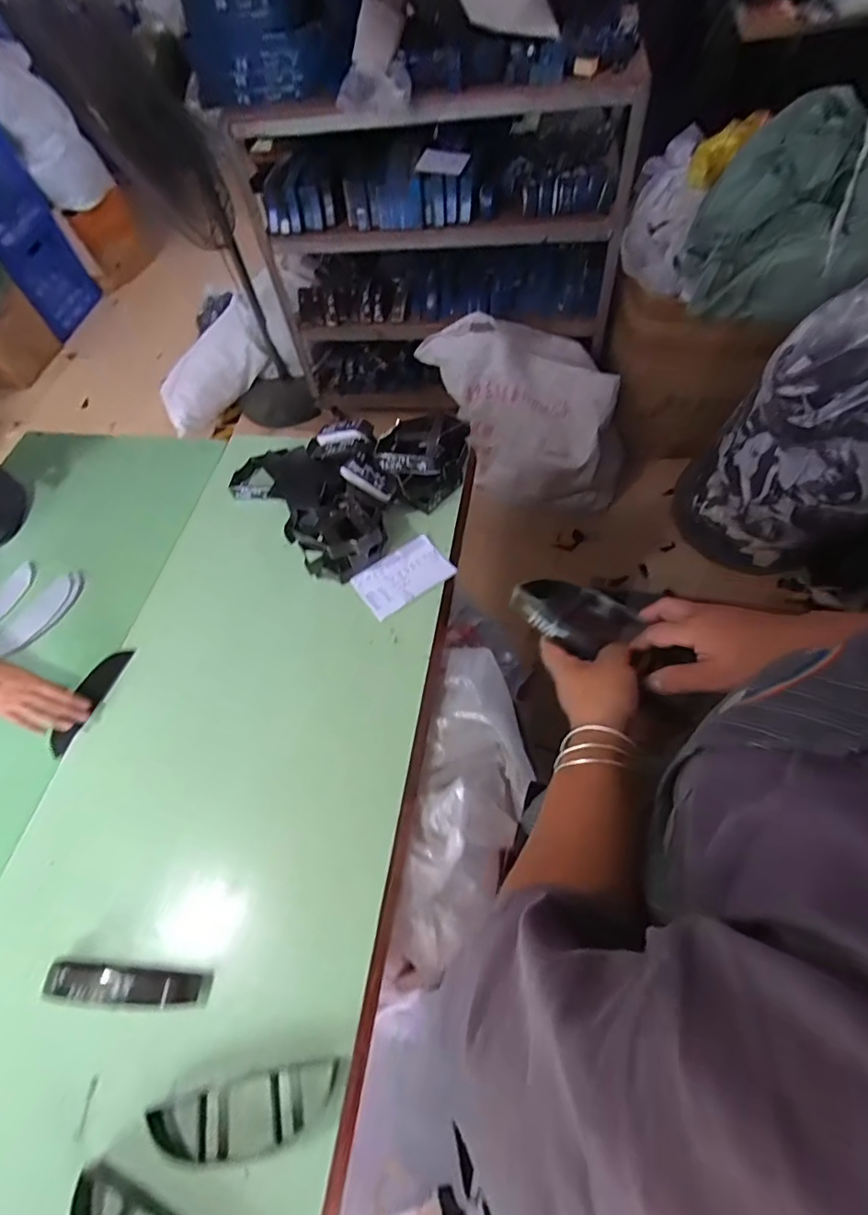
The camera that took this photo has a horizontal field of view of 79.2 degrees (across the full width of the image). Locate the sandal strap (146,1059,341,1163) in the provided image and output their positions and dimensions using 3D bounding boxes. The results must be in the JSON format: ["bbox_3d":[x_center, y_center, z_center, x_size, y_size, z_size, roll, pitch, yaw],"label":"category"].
[{"bbox_3d":[-0.196,0.538,0.557,0.196,0.023,0.059,-12,62,-8],"label":"sandal strap"}]

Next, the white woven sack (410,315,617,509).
[{"bbox_3d":[0.318,-0.654,1.768,0.708,0.491,0.387,15,62,7],"label":"white woven sack"}]

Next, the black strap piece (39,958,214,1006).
[{"bbox_3d":[-0.361,0.436,0.609,0.187,0.066,0.034,5,61,1],"label":"black strap piece"}]

